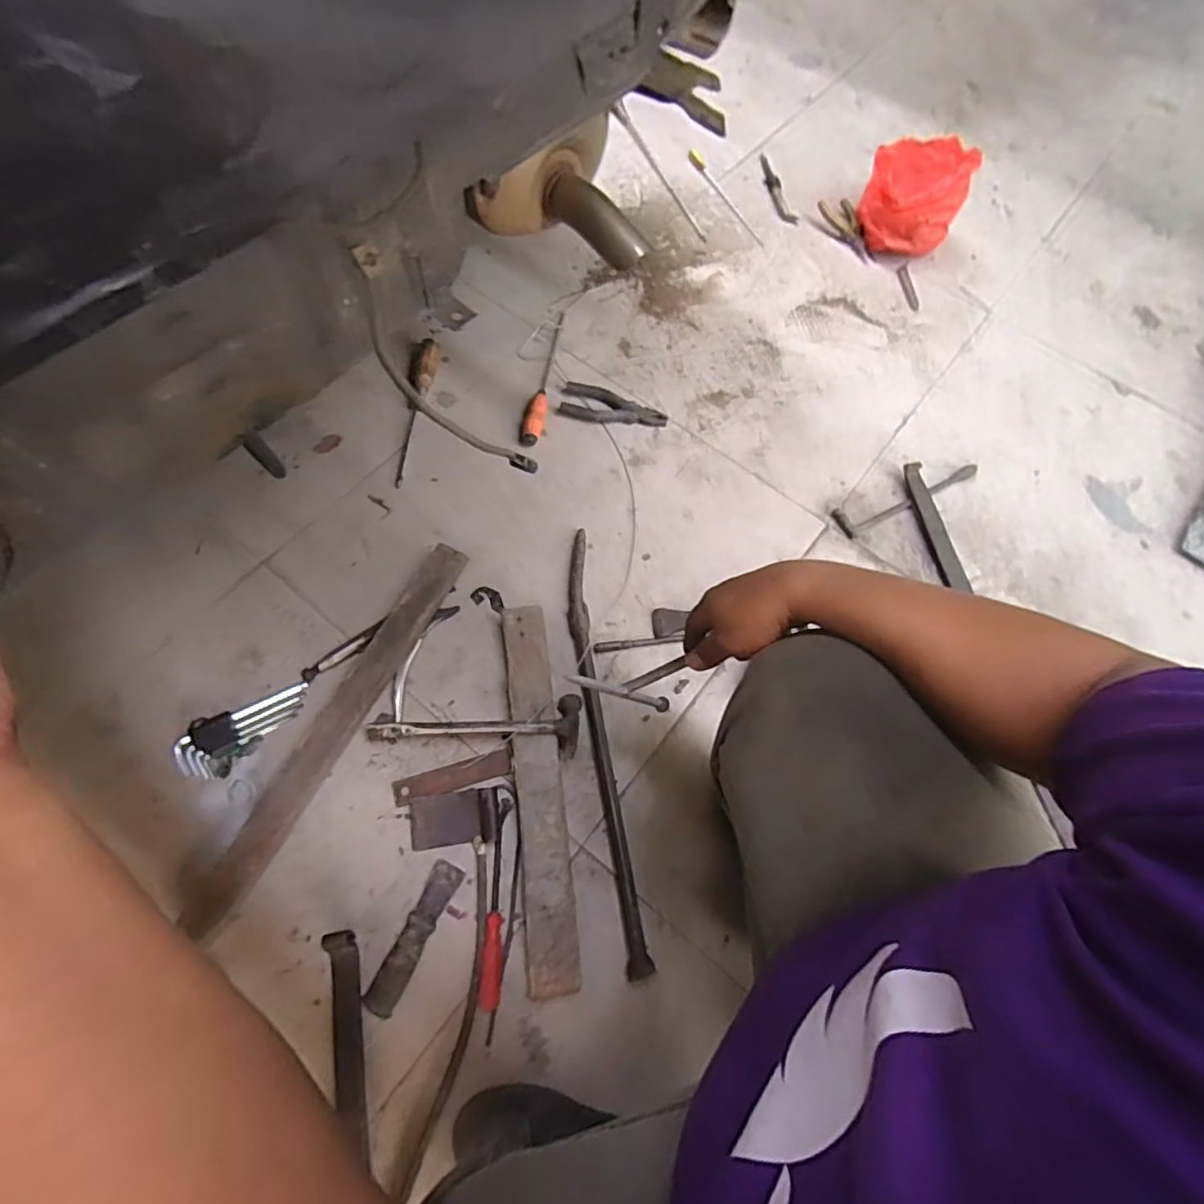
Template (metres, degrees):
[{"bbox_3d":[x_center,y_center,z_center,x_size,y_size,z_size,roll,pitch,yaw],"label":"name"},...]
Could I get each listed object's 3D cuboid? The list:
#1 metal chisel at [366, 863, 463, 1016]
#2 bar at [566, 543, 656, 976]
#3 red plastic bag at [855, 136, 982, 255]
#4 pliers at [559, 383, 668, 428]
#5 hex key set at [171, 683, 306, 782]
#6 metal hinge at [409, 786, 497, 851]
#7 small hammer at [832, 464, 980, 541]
[{"bbox_3d":[-0.215,0.381,0.685,0.033,0.021,0.163,25,70,7],"label":"metal chisel"},{"bbox_3d":[-0.003,0.162,0.786,0.036,0.029,0.567,-7,69,-5],"label":"bar"},{"bbox_3d":[0.581,-0.758,1.133,0.174,0.138,0.184,24,70,7],"label":"red plastic bag"},{"bbox_3d":[0.021,-0.325,0.999,0.173,0.020,0.074,9,69,1],"label":"pliers"},{"bbox_3d":[-0.454,0.168,0.768,0.155,0.027,0.075,-23,71,-11],"label":"hex key set"},{"bbox_3d":[-0.183,0.267,0.741,0.107,0.019,0.062,-5,69,-4],"label":"metal hinge"},{"bbox_3d":[0.490,-0.163,0.953,0.260,0.016,0.051,-19,71,-9],"label":"small hammer"}]

